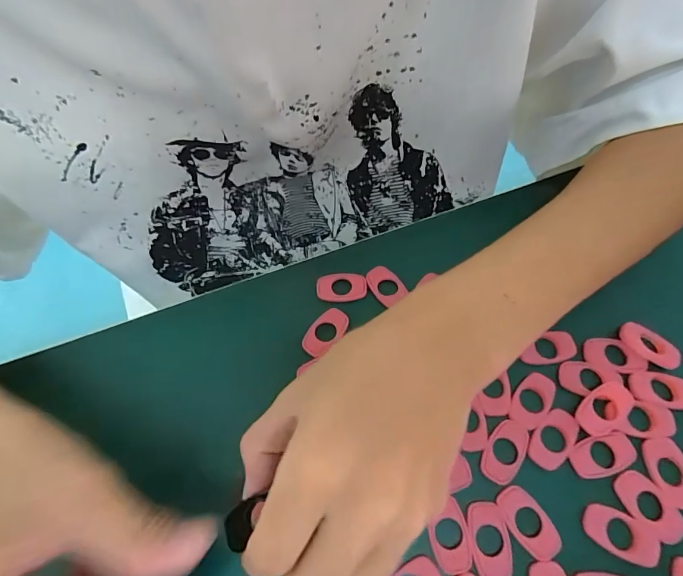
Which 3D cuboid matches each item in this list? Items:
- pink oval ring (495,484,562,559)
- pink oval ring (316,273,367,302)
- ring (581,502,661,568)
[{"bbox_3d":[0.090,0.113,0.193,0.017,0.004,0.032,-29,63,-12],"label":"pink oval ring"},{"bbox_3d":[0.000,-0.001,0.259,0.032,0.004,0.020,-5,61,2],"label":"pink oval ring"},{"bbox_3d":[0.133,0.117,0.189,0.032,0.004,0.019,21,65,15],"label":"ring"}]

